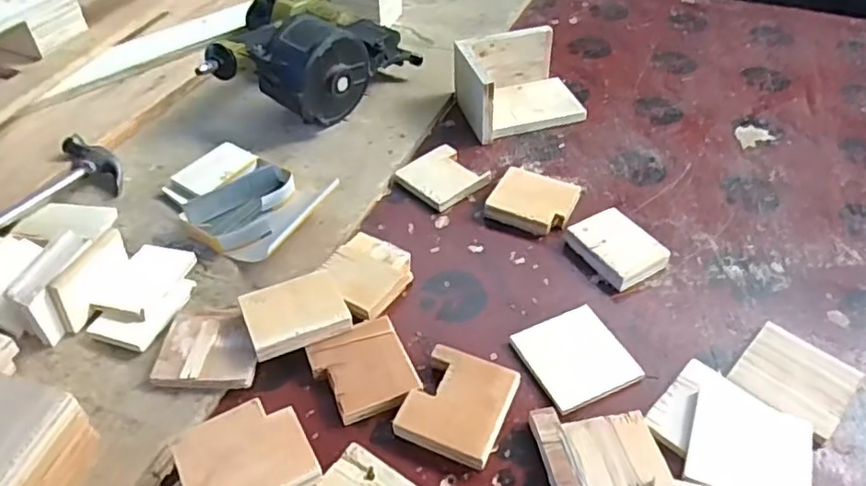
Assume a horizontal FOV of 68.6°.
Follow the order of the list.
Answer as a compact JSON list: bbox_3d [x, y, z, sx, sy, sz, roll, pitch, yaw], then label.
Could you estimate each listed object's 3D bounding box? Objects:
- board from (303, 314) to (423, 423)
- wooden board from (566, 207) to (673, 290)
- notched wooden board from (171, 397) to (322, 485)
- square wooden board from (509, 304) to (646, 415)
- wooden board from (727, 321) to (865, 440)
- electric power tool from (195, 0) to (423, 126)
[{"bbox_3d":[-0.061,0.115,0.583,0.083,0.009,0.092,-20,49,-21],"label":"board"},{"bbox_3d":[0.201,0.001,0.691,0.067,0.026,0.094,-21,49,-22],"label":"wooden board"},{"bbox_3d":[-0.139,0.161,0.471,0.091,0.009,0.078,-23,59,-19],"label":"notched wooden board"},{"bbox_3d":[0.134,0.107,0.597,0.089,0.012,0.092,-17,48,-19],"label":"square wooden board"},{"bbox_3d":[0.333,0.124,0.582,0.092,0.012,0.095,36,54,29],"label":"wooden board"},{"bbox_3d":[-0.161,-0.275,0.886,0.257,0.110,0.236,7,45,5],"label":"electric power tool"}]

